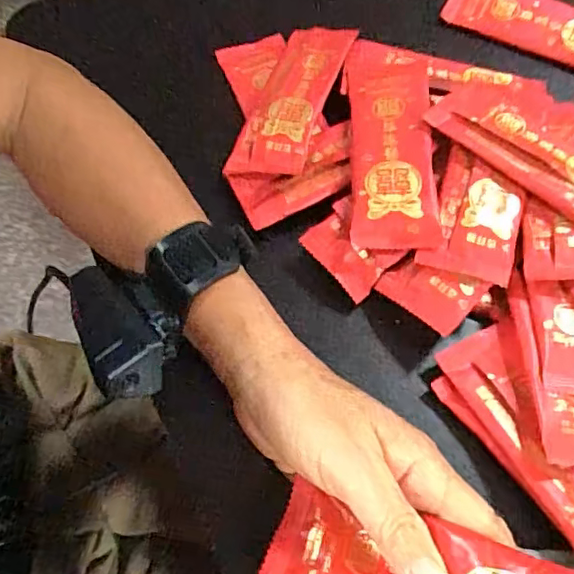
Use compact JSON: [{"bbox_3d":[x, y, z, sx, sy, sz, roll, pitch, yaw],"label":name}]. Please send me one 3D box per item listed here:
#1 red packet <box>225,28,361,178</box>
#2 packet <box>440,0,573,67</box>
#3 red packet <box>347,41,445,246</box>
[{"bbox_3d":[0.004,-0.124,0.384,0.047,0.010,0.131,10,60,23],"label":"red packet"},{"bbox_3d":[0.184,-0.190,0.424,0.137,0.007,0.051,26,68,13],"label":"packet"},{"bbox_3d":[0.061,-0.092,0.355,0.048,0.011,0.155,-4,60,11],"label":"red packet"}]

